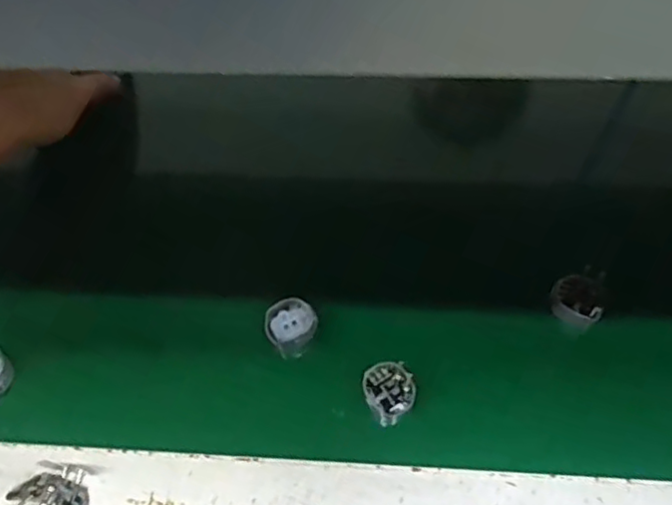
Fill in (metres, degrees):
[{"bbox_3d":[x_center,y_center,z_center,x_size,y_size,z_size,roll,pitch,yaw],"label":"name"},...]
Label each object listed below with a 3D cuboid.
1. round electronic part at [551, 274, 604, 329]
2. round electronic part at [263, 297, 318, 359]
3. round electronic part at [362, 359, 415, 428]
[{"bbox_3d":[0.139,0.028,0.366,0.027,0.014,0.026,8,57,9],"label":"round electronic part"},{"bbox_3d":[-0.027,0.043,0.365,0.029,0.007,0.033,23,60,17],"label":"round electronic part"},{"bbox_3d":[0.028,0.073,0.339,0.026,0.009,0.031,-30,60,-16],"label":"round electronic part"}]

